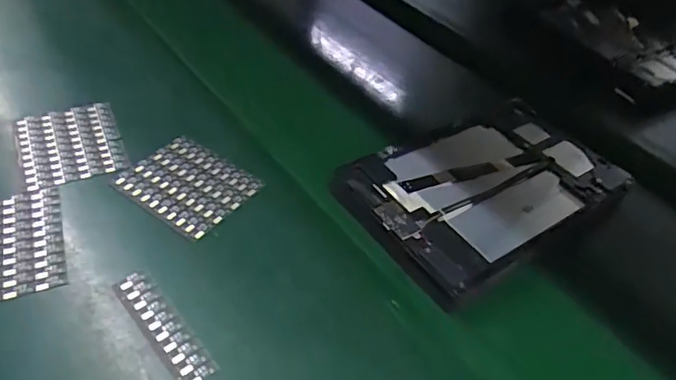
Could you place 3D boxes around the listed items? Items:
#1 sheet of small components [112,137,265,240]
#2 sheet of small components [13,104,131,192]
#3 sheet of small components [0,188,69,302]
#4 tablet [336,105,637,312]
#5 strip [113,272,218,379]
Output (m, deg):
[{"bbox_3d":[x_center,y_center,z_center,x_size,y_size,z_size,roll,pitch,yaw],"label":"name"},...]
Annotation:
[{"bbox_3d":[-0.129,-0.006,0.461,0.100,0.004,0.084,29,49,22],"label":"sheet of small components"},{"bbox_3d":[-0.246,-0.043,0.488,0.085,0.008,0.101,-17,49,-21],"label":"sheet of small components"},{"bbox_3d":[-0.254,0.042,0.400,0.086,0.006,0.100,-14,48,-19],"label":"sheet of small components"},{"bbox_3d":[0.140,-0.010,0.487,0.269,0.020,0.155,-26,52,-28],"label":"tablet"},{"bbox_3d":[-0.119,0.093,0.362,0.023,0.005,0.099,-29,54,-30],"label":"strip"}]

